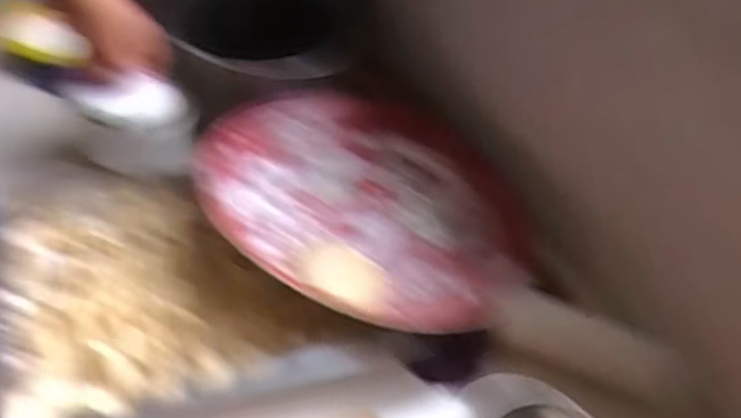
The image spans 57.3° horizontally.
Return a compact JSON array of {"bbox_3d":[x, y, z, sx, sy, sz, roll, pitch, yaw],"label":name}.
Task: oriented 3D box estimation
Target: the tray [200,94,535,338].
[{"bbox_3d":[0.000,-0.013,0.747,0.352,0.043,0.351,4,41,-16],"label":"tray"}]

